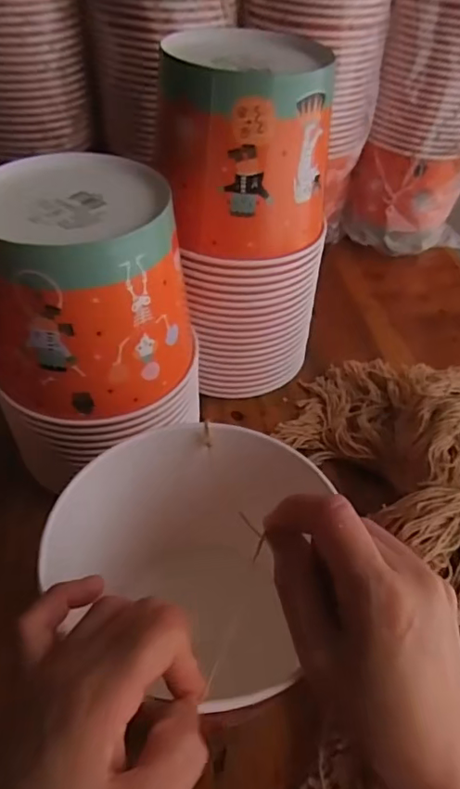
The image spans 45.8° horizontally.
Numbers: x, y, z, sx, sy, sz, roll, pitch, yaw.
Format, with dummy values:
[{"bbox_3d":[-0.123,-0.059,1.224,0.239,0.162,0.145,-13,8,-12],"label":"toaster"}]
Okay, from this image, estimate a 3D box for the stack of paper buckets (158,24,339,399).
[{"bbox_3d":[0.013,-0.150,0.498,0.148,0.285,0.145,1,46,-3],"label":"stack of paper buckets"}]

